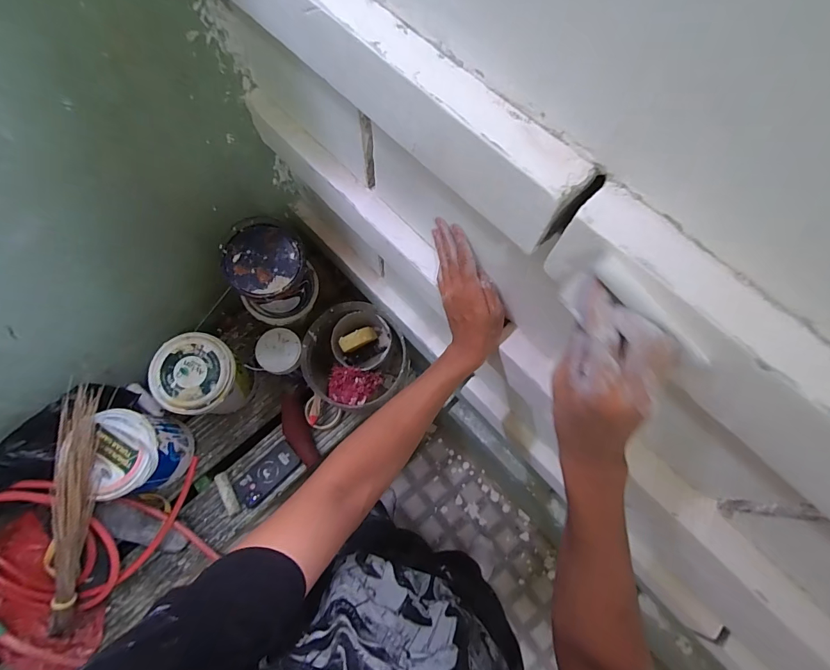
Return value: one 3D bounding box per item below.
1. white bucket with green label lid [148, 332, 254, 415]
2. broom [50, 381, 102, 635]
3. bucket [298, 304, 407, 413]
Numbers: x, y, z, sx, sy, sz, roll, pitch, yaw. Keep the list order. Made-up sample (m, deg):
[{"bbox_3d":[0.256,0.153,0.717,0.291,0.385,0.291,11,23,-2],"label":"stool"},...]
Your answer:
[{"bbox_3d":[-0.501,0.115,0.952,0.173,0.209,0.173,0,71,-1],"label":"white bucket with green label lid"},{"bbox_3d":[-0.673,0.365,0.761,0.058,0.070,0.547,12,99,3],"label":"broom"},{"bbox_3d":[-0.150,0.068,0.973,0.233,0.204,0.232,-35,75,-12],"label":"bucket"}]

